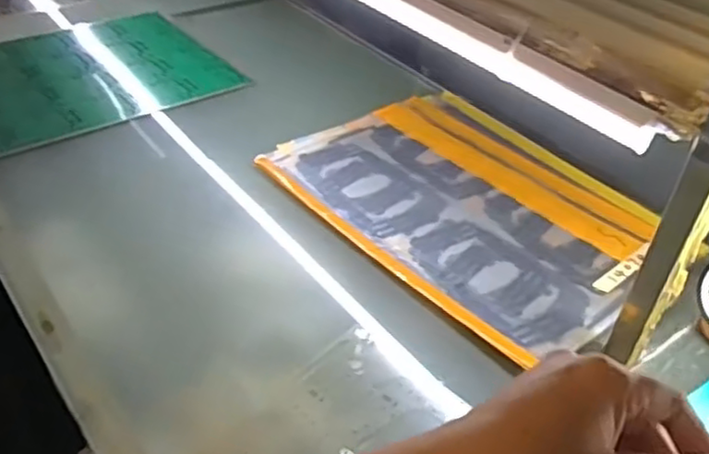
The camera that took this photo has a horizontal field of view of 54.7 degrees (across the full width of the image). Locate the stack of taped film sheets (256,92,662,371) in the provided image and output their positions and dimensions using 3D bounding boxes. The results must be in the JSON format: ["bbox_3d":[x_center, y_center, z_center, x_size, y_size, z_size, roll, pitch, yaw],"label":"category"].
[{"bbox_3d":[0.172,-0.039,0.965,0.394,0.024,0.515,-25,49,-34],"label":"stack of taped film sheets"}]

